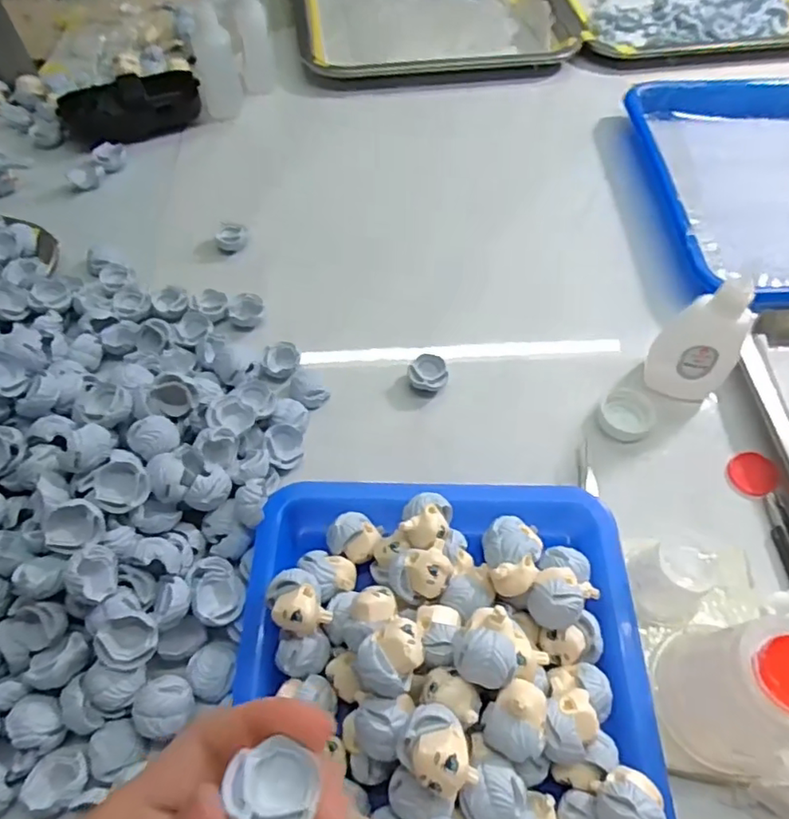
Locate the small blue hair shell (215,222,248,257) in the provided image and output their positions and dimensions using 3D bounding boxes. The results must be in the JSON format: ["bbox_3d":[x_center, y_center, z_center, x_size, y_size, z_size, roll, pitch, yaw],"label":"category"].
[{"bbox_3d":[-0.118,-0.123,0.420,0.021,0.018,0.019,-29,62,-17],"label":"small blue hair shell"}]

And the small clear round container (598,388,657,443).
[{"bbox_3d":[0.136,0.003,0.343,0.031,0.008,0.034,0,58,0],"label":"small clear round container"}]

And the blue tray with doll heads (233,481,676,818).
[{"bbox_3d":[0.022,0.126,0.232,0.168,0.060,0.218,1,58,1],"label":"blue tray with doll heads"}]

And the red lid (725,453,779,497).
[{"bbox_3d":[0.199,0.036,0.325,0.024,0.004,0.027,37,65,21],"label":"red lid"}]

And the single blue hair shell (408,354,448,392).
[{"bbox_3d":[0.021,-0.021,0.356,0.024,0.012,0.022,0,58,0],"label":"single blue hair shell"}]

